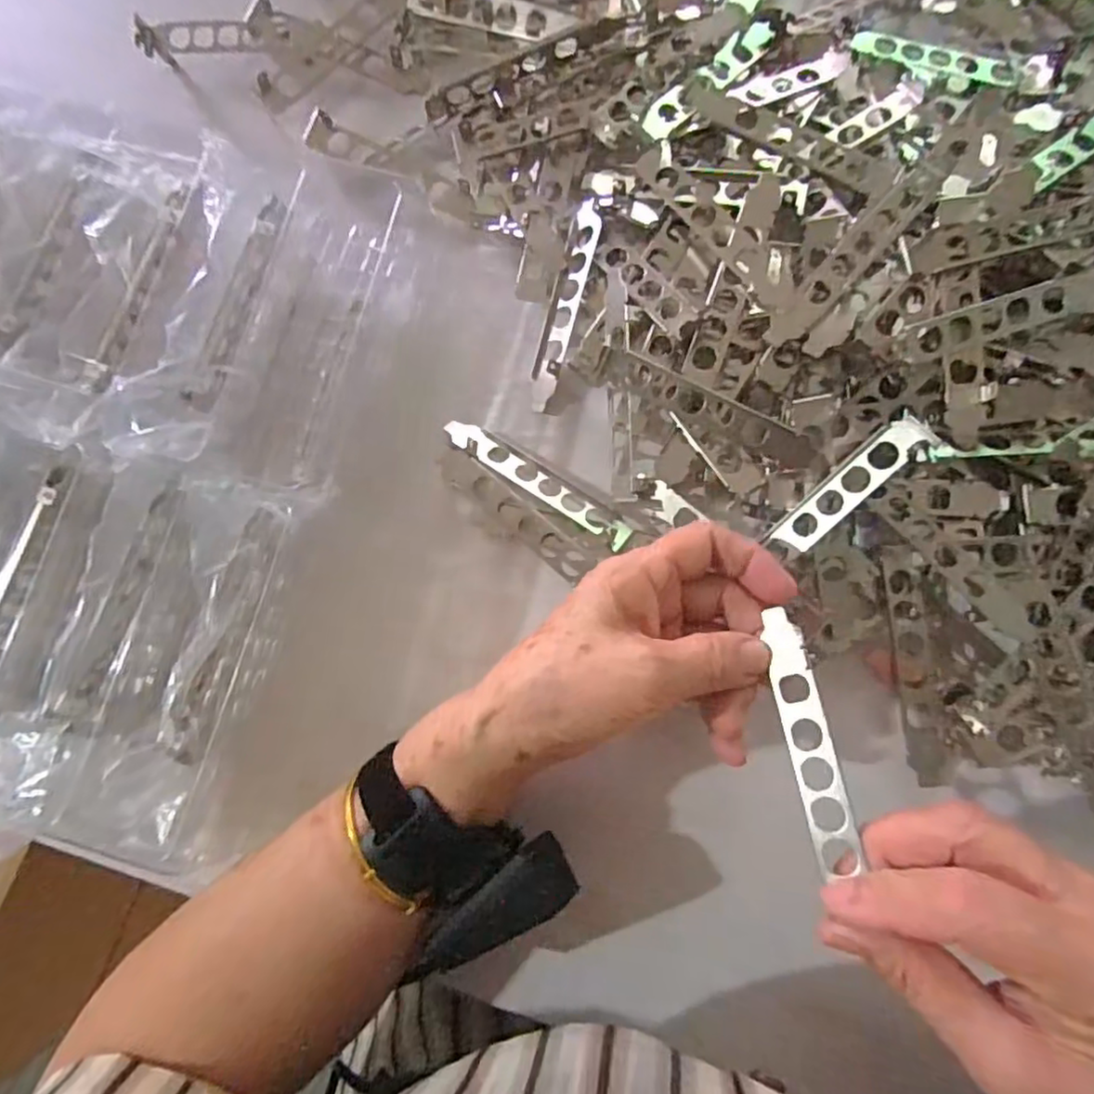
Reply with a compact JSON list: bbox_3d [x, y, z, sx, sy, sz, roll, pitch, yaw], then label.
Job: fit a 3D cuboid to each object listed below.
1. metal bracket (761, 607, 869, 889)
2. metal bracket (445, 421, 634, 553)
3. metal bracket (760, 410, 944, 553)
[{"bbox_3d":[0.109,0.078,0.268,0.019,0.004,0.106,-18,68,27],"label":"metal bracket"},{"bbox_3d":[-0.006,-0.036,0.348,0.118,0.015,0.016,35,85,7],"label":"metal bracket"},{"bbox_3d":[0.142,-0.027,0.305,0.019,0.009,0.083,48,115,8],"label":"metal bracket"}]

